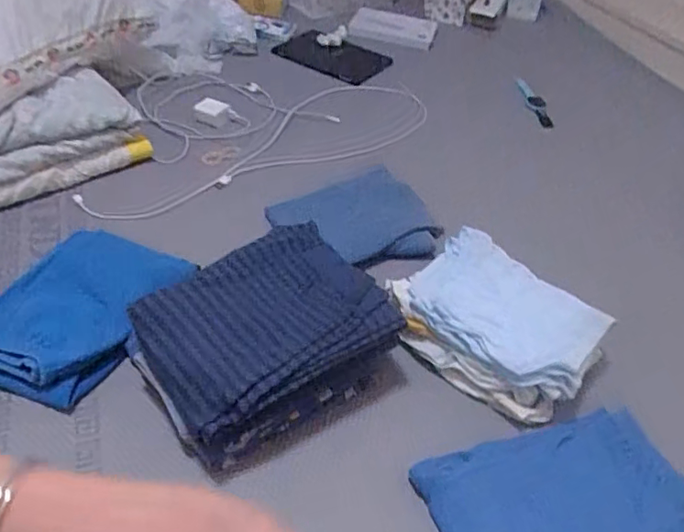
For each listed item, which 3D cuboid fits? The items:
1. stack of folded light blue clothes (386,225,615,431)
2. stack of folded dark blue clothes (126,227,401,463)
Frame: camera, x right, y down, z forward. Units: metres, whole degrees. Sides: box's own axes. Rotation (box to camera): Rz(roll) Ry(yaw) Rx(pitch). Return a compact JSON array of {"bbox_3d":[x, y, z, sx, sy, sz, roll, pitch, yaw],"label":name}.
[{"bbox_3d":[0.199,0.064,0.719,0.253,0.073,0.205,34,49,26],"label":"stack of folded light blue clothes"},{"bbox_3d":[-0.092,0.079,0.639,0.255,0.093,0.204,-24,51,-29],"label":"stack of folded dark blue clothes"}]

